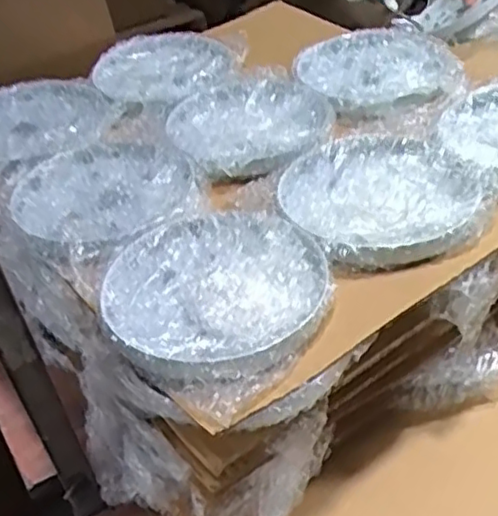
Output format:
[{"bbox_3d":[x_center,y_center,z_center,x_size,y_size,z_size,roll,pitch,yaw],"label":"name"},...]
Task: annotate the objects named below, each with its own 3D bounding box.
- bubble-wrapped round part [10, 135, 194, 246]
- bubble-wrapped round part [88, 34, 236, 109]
[{"bbox_3d":[-0.109,-0.052,0.493,0.129,0.016,0.135,-4,41,3],"label":"bubble-wrapped round part"},{"bbox_3d":[-0.079,-0.179,0.614,0.128,0.015,0.125,-4,41,3],"label":"bubble-wrapped round part"}]

